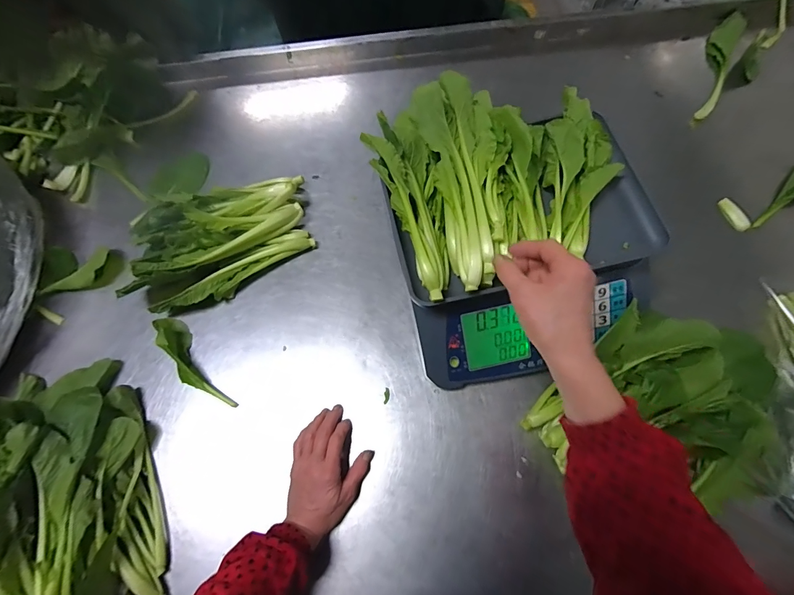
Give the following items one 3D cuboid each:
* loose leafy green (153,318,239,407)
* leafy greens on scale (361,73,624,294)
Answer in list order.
[{"bbox_3d":[-0.316,0.102,0.559,0.042,0.031,0.178,-38,72,-12],"label":"loose leafy green"},{"bbox_3d":[0.138,-0.174,0.478,0.307,0.061,0.274,-19,69,-5],"label":"leafy greens on scale"}]

